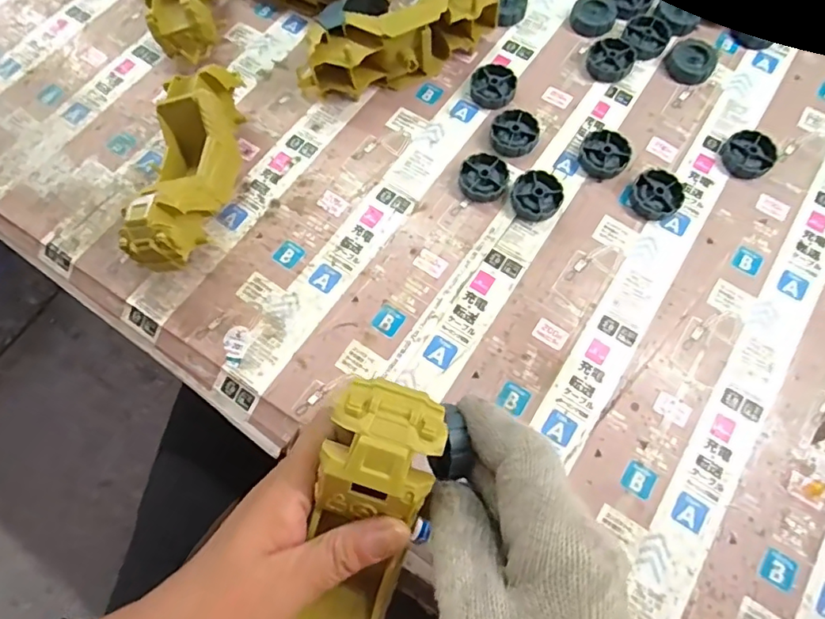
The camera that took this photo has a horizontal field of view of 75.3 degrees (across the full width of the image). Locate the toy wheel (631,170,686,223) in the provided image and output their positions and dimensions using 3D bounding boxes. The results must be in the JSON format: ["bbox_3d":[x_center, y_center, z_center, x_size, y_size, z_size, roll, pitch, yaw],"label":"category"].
[{"bbox_3d":[0.190,-0.090,0.414,0.037,0.013,0.042,26,72,11],"label":"toy wheel"}]

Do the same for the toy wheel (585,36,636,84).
[{"bbox_3d":[0.170,-0.215,0.457,0.038,0.010,0.042,25,72,11],"label":"toy wheel"}]

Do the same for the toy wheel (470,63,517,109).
[{"bbox_3d":[0.068,-0.188,0.455,0.038,0.013,0.042,8,69,5],"label":"toy wheel"}]

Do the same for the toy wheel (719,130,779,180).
[{"bbox_3d":[0.269,-0.124,0.428,0.038,0.012,0.040,-1,69,2],"label":"toy wheel"}]

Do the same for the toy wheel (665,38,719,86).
[{"bbox_3d":[0.238,-0.211,0.458,0.039,0.016,0.039,-1,69,2],"label":"toy wheel"}]

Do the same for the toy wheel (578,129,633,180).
[{"bbox_3d":[0.153,-0.123,0.428,0.037,0.013,0.038,-1,69,2],"label":"toy wheel"}]

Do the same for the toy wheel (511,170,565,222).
[{"bbox_3d":[0.096,-0.088,0.413,0.037,0.009,0.040,-1,69,2],"label":"toy wheel"}]

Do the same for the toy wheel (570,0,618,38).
[{"bbox_3d":[0.162,-0.262,0.478,0.038,0.011,0.039,-1,69,2],"label":"toy wheel"}]

